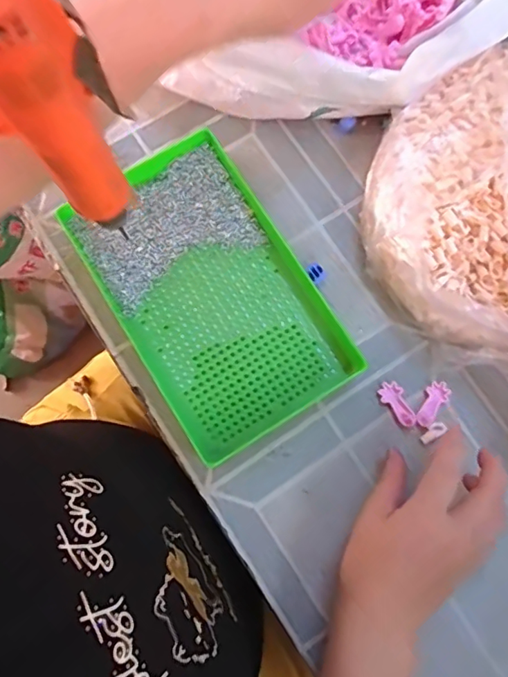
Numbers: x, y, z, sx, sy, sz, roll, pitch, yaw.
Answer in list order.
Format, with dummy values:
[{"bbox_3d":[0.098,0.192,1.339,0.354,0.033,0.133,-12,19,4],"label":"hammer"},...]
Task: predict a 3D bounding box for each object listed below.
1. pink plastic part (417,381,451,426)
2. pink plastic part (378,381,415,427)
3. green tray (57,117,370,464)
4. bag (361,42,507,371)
[{"bbox_3d":[0.148,0.054,0.422,0.018,0.007,0.040,36,81,5],"label":"pink plastic part"},{"bbox_3d":[0.119,0.055,0.422,0.019,0.007,0.039,-22,81,-5],"label":"pink plastic part"},{"bbox_3d":[-0.035,-0.038,0.423,0.152,0.033,0.241,-32,82,-6],"label":"green tray"},{"bbox_3d":[0.210,-0.116,0.413,0.243,0.091,0.214,-41,83,-7],"label":"bag"}]

